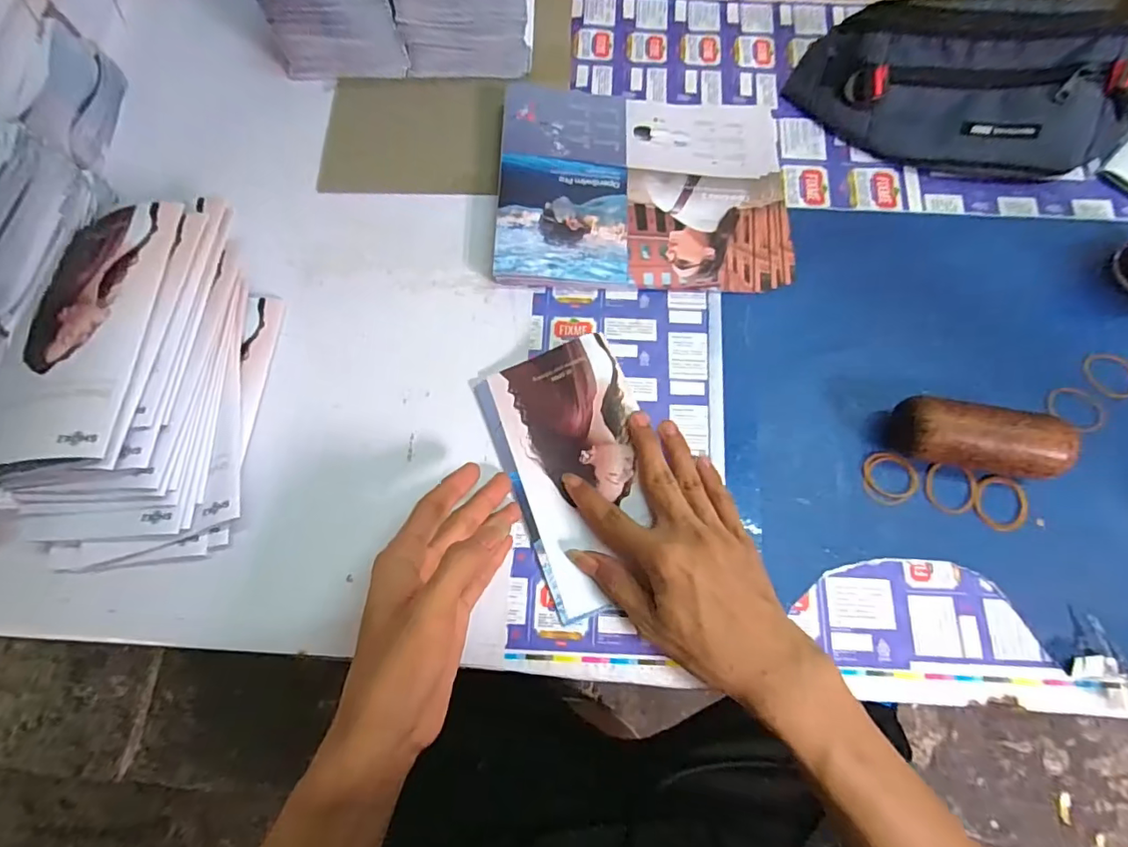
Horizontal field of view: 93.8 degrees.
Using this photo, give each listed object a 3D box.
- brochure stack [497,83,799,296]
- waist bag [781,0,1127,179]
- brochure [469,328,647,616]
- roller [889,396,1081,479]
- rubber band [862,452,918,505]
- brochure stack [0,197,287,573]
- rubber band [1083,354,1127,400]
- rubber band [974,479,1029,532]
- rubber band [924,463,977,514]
[{"bbox_3d":[0.065,-0.191,0.422,0.228,0.026,0.181,1,73,1],"label":"brochure stack"},{"bbox_3d":[0.323,-0.269,0.422,0.257,0.070,0.104,15,74,5],"label":"waist bag"},{"bbox_3d":[0.014,0.031,0.358,0.098,0.021,0.173,-20,74,-5],"label":"brochure"},{"bbox_3d":[0.272,0.011,0.350,0.094,0.043,0.040,10,74,4],"label":"roller"},{"bbox_3d":[0.226,0.038,0.365,0.038,0.006,0.036,5,73,2],"label":"rubber band"},{"bbox_3d":[-0.284,-0.031,0.340,0.141,0.095,0.232,-3,73,0],"label":"brochure stack"},{"bbox_3d":[0.397,-0.032,0.381,0.037,0.004,0.035,0,73,1],"label":"rubber band"},{"bbox_3d":[0.297,0.054,0.358,0.034,0.005,0.036,0,82,2],"label":"rubber band"},{"bbox_3d":[0.266,0.045,0.362,0.033,0.005,0.033,0,73,1],"label":"rubber band"}]

